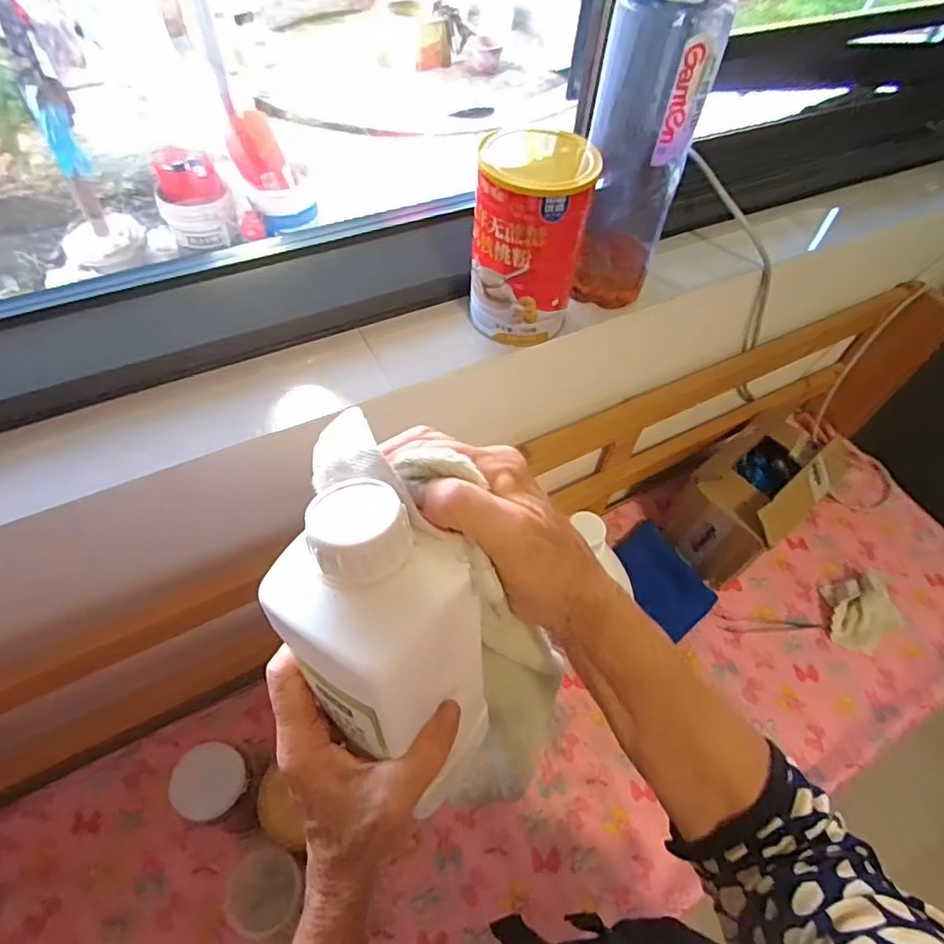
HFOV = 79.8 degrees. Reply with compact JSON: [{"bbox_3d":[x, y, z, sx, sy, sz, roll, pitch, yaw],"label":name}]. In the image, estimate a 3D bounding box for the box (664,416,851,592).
[{"bbox_3d":[0.437,0.040,0.884,0.222,0.201,0.141,-33,64,-23],"label":"box"}]

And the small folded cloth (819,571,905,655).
[{"bbox_3d":[0.596,0.214,0.866,0.093,0.039,0.114,-5,56,-7],"label":"small folded cloth"}]

